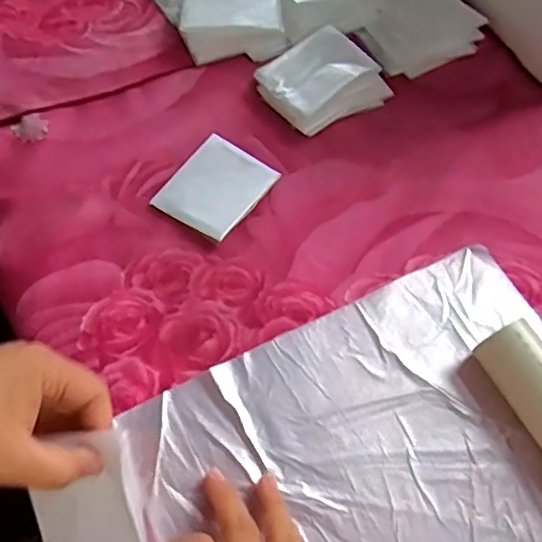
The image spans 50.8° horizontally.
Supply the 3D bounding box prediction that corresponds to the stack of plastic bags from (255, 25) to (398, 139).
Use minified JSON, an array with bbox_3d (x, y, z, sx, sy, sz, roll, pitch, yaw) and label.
[{"bbox_3d":[0.043,-0.157,0.477,0.088,0.029,0.075,-36,70,-20],"label":"stack of plastic bags"}]

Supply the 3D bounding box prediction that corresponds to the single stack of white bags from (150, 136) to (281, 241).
[{"bbox_3d":[-0.040,-0.064,0.435,0.064,0.008,0.080,32,65,12],"label":"single stack of white bags"}]

